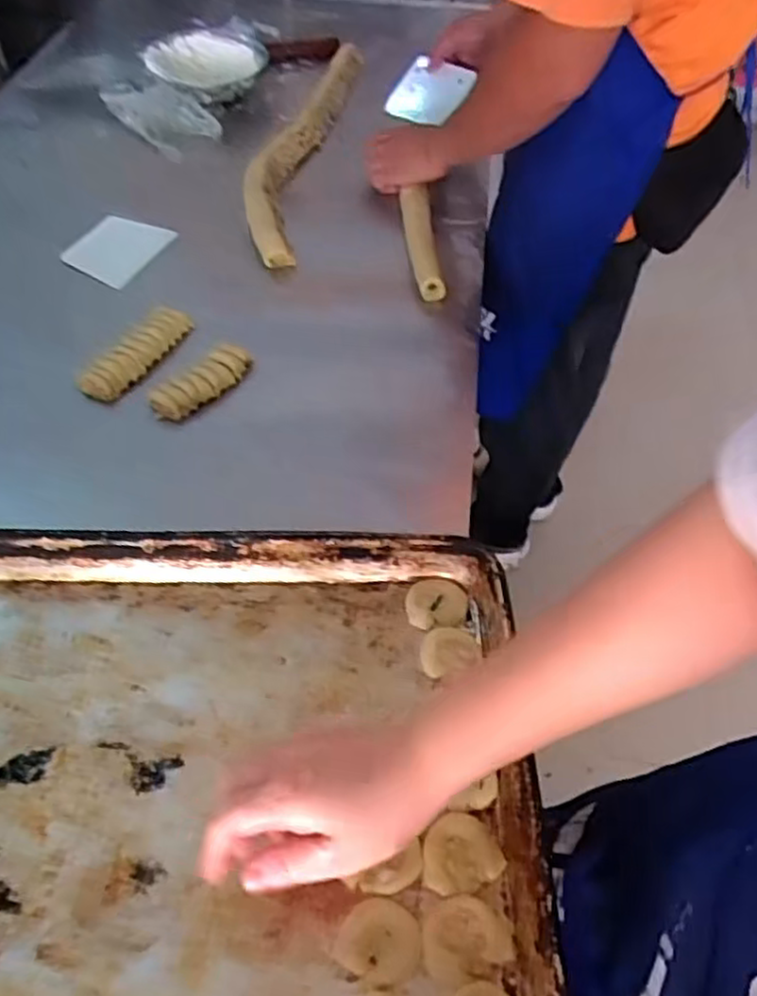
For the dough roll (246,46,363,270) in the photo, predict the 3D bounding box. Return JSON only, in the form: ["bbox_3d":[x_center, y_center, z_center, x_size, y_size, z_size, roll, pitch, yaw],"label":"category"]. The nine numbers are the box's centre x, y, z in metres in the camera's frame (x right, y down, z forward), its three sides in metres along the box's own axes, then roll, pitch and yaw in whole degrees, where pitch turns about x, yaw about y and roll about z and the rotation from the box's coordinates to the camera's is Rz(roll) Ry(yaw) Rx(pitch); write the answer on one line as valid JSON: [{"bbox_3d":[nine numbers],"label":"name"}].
[{"bbox_3d":[-0.112,-0.552,1.072,0.094,0.048,0.610,6,52,4],"label":"dough roll"}]

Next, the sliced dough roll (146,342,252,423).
[{"bbox_3d":[-0.185,-0.126,0.761,0.045,0.022,0.119,32,58,22],"label":"sliced dough roll"}]

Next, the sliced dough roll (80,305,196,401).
[{"bbox_3d":[-0.265,-0.164,0.791,0.047,0.026,0.148,25,56,18],"label":"sliced dough roll"}]

